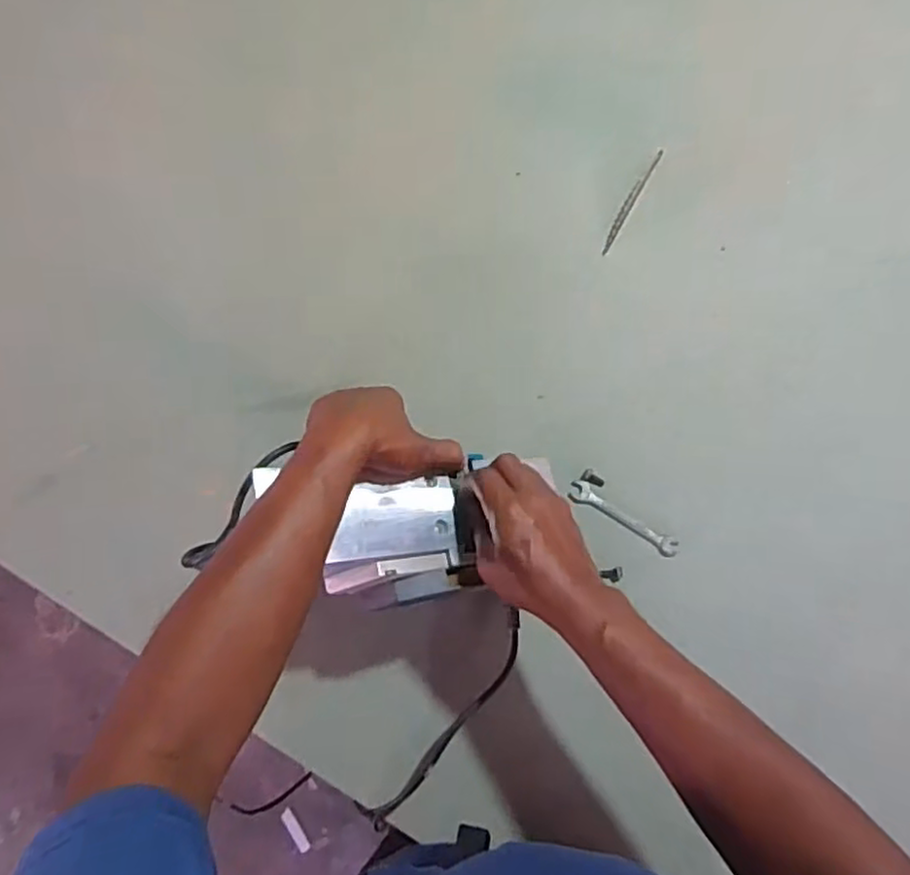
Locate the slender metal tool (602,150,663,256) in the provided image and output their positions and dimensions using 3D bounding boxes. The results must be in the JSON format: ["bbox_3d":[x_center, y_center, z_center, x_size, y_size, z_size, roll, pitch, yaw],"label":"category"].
[{"bbox_3d":[0.196,-0.263,0.789,0.012,0.007,0.148,27,74,11],"label":"slender metal tool"}]

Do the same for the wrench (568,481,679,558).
[{"bbox_3d":[0.162,0.079,0.685,0.113,0.004,0.024,34,78,13],"label":"wrench"}]

